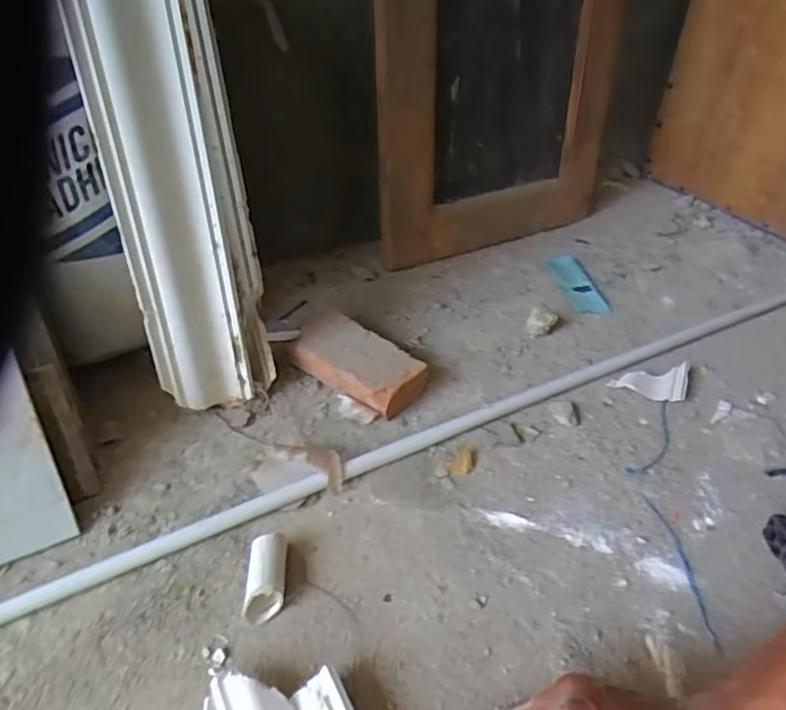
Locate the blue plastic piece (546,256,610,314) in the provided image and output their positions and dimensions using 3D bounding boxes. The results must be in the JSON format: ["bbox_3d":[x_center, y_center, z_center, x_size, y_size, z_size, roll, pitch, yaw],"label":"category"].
[{"bbox_3d":[0.276,-0.111,0.919,0.059,0.006,0.152,2,37,-6],"label":"blue plastic piece"}]

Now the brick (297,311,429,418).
[{"bbox_3d":[-0.046,0.007,0.736,0.172,0.048,0.080,31,49,28],"label":"brick"}]

